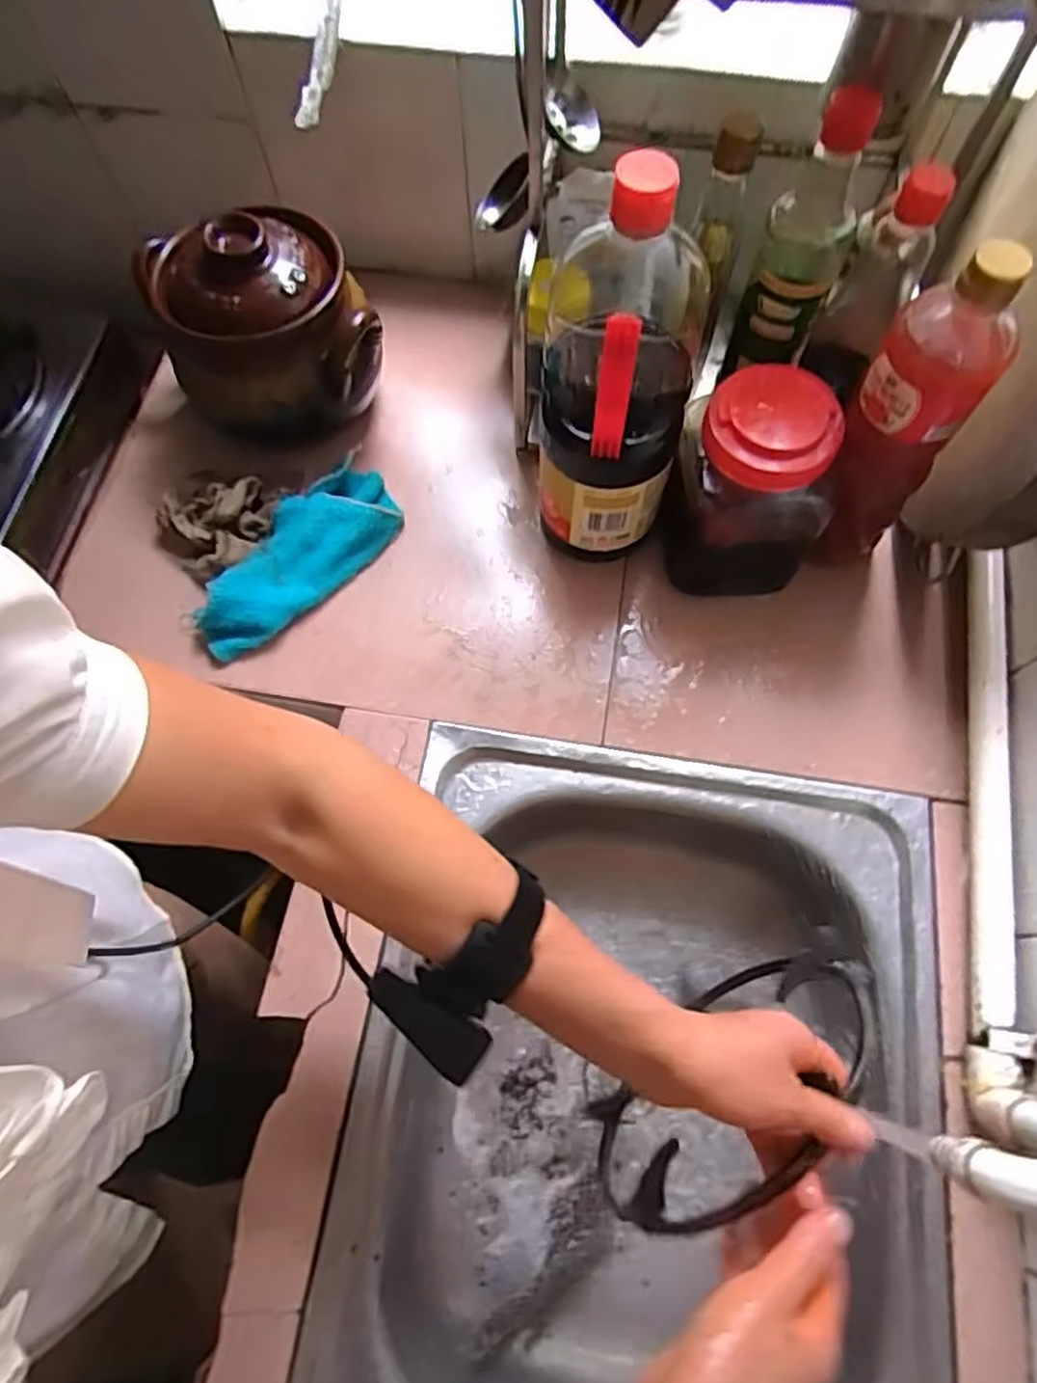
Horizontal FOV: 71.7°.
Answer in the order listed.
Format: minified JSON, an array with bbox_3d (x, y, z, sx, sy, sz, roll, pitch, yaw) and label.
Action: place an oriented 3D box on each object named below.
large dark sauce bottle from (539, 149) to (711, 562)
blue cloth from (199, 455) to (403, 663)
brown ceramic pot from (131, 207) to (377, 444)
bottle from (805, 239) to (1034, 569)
[{"bbox_3d":[0.074,-0.229,0.531,0.101,0.310,0.133,12,69,6],"label":"large dark sauce bottle"},{"bbox_3d":[-0.197,-0.117,0.637,0.086,0.038,0.206,42,75,16],"label":"blue cloth"},{"bbox_3d":[-0.226,-0.323,0.654,0.179,0.168,0.158,-18,69,-6],"label":"brown ceramic pot"},{"bbox_3d":[0.264,-0.178,0.514,0.072,0.259,0.060,35,73,14],"label":"bottle"}]

